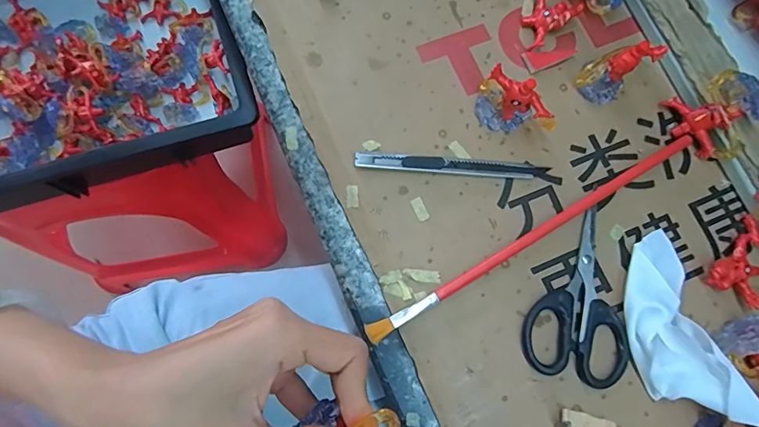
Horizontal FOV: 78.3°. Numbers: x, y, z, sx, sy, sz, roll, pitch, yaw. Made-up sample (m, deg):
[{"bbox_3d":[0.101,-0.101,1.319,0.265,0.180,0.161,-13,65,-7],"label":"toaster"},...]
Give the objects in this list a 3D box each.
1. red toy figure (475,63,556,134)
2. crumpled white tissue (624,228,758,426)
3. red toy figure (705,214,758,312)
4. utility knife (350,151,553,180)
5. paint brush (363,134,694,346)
[{"bbox_3d":[0.090,-0.072,0.308,0.054,0.048,0.026,34,79,7],"label":"red toy figure"},{"bbox_3d":[0.181,0.071,0.289,0.051,0.028,0.118,-10,63,-3],"label":"crumpled white tissue"},{"bbox_3d":[0.249,0.035,0.311,0.060,0.016,0.040,-42,81,-9],"label":"red toy figure"},{"bbox_3d":[0.050,-0.033,0.315,0.130,0.010,0.013,1,78,0],"label":"utility knife"},{"bbox_3d":[0.105,0.012,0.307,0.259,0.010,0.010,-31,80,-7],"label":"paint brush"}]

